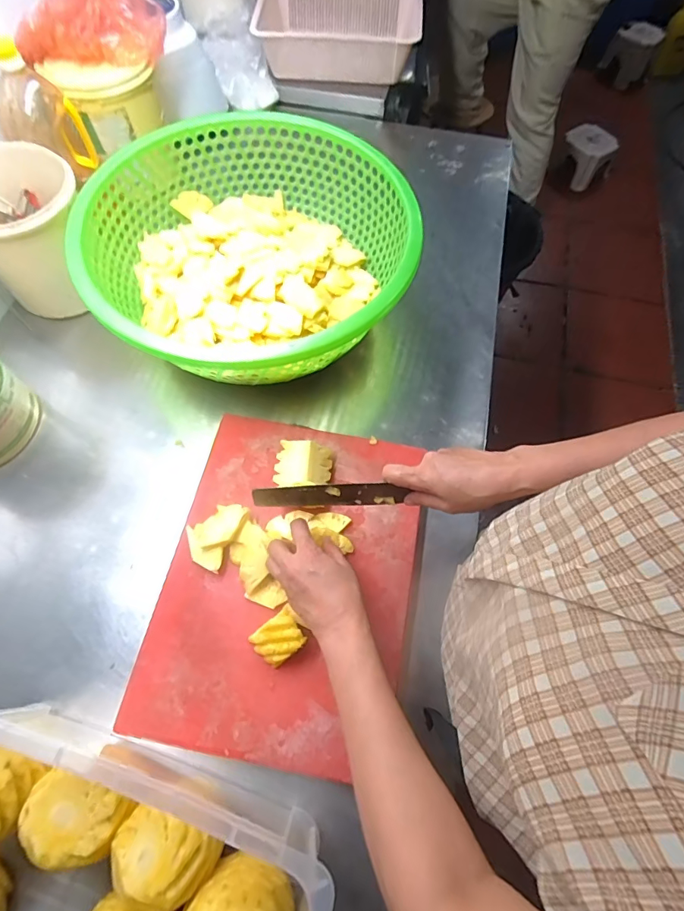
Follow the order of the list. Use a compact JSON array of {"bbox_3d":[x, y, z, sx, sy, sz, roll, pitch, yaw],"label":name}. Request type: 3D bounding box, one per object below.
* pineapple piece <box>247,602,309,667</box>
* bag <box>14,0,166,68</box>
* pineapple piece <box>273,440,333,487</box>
[{"bbox_3d":[-0.071,0.209,0.507,0.055,0.042,0.045,-38,71,-16],"label":"pineapple piece"},{"bbox_3d":[-0.383,-0.658,0.667,0.207,0.080,0.095,-2,66,-1],"label":"bag"},{"bbox_3d":[-0.052,0.016,0.598,0.071,0.039,0.062,3,66,1],"label":"pineapple piece"}]

